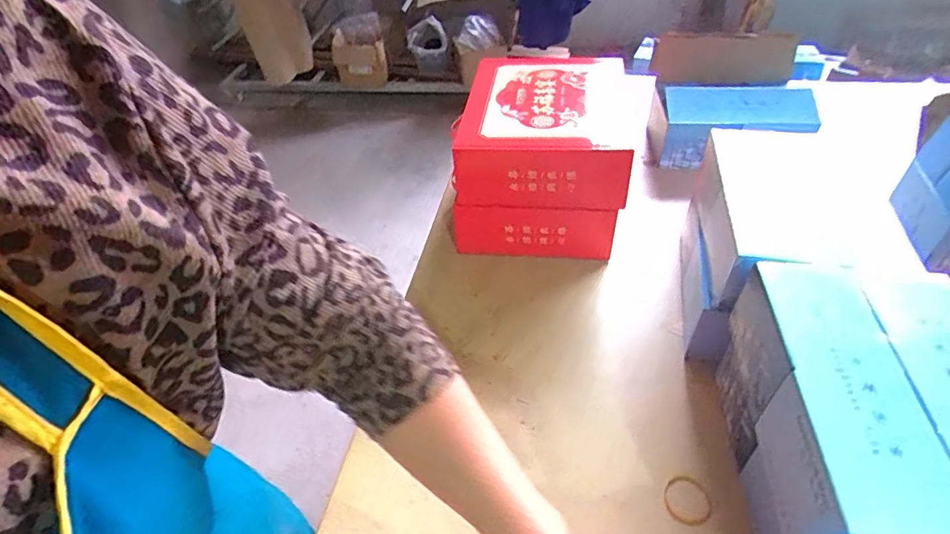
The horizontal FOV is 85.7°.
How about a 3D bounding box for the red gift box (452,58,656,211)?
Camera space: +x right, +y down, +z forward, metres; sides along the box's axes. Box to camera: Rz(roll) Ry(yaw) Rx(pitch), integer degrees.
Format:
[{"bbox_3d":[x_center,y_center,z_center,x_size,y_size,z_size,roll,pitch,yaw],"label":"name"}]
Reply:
[{"bbox_3d":[0.125,-0.254,0.934,0.279,0.129,0.342,7,44,7],"label":"red gift box"}]

